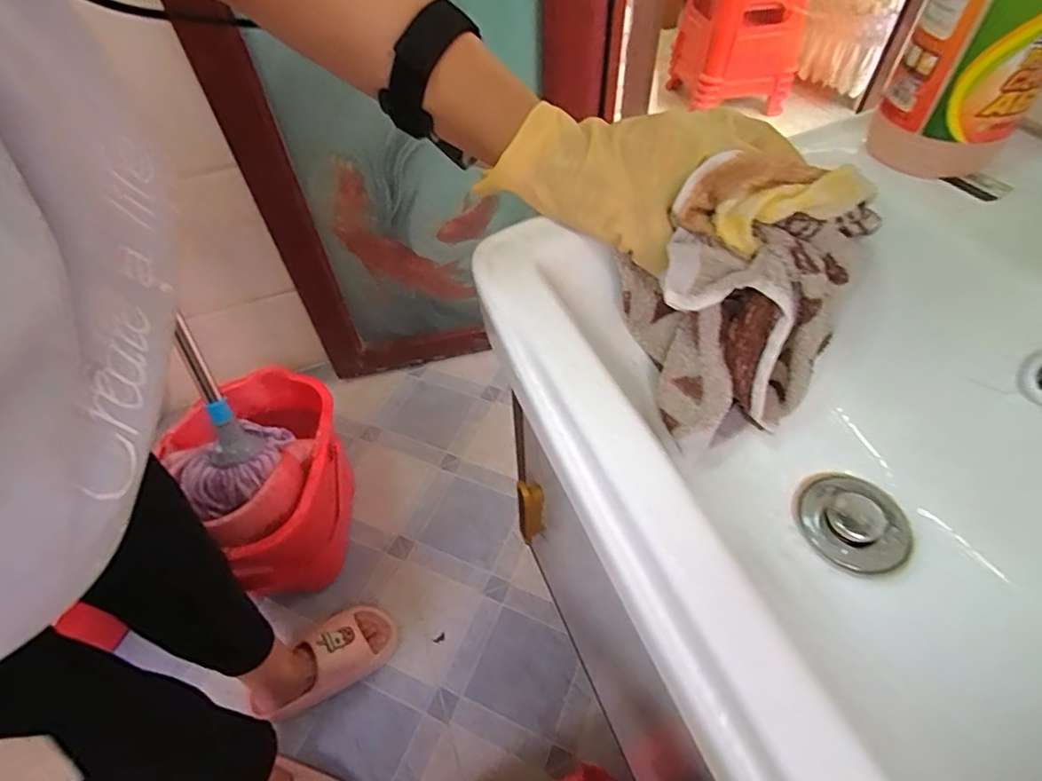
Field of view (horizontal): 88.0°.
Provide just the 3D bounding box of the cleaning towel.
[{"bbox_3d":[0.117,-0.031,0.301,0.120,0.157,0.073,7,53,8],"label":"cleaning towel"}]

